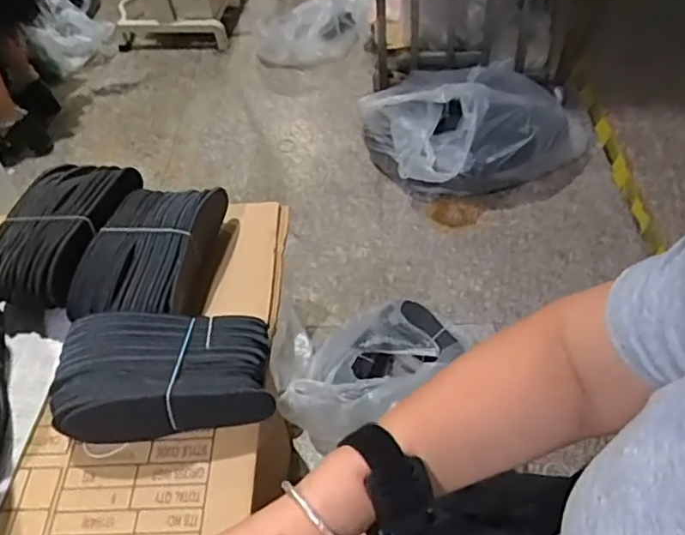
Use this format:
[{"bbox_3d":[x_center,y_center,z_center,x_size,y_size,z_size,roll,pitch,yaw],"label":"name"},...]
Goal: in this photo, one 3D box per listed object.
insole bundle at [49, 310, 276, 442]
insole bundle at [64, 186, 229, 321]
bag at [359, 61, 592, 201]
[{"bbox_3d":[-0.168,0.099,0.574,0.197,0.066,0.103,-5,49,1],"label":"insole bundle"},{"bbox_3d":[-0.215,-0.011,0.692,0.125,0.076,0.203,3,50,8],"label":"insole bundle"},{"bbox_3d":[0.397,-0.392,1.620,0.625,0.255,0.340,-19,51,-10],"label":"bag"}]

